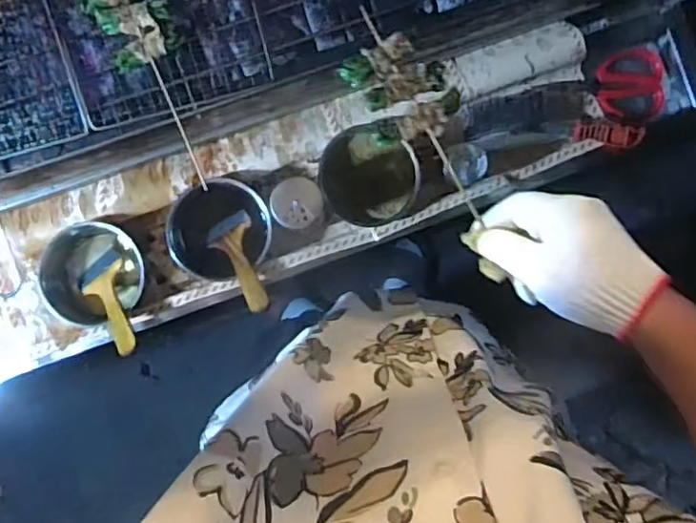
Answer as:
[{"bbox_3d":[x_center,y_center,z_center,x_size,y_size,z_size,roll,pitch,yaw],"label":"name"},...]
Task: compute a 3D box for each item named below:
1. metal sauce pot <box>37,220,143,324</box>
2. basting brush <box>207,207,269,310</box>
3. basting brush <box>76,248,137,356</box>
[{"bbox_3d":[-0.340,0.018,0.829,0.139,0.075,0.131,-40,95,-1],"label":"metal sauce pot"},{"bbox_3d":[-0.141,-0.002,0.805,0.061,0.020,0.164,-26,56,-2],"label":"basting brush"},{"bbox_3d":[-0.307,0.055,0.789,0.057,0.018,0.155,-32,56,-1],"label":"basting brush"}]

